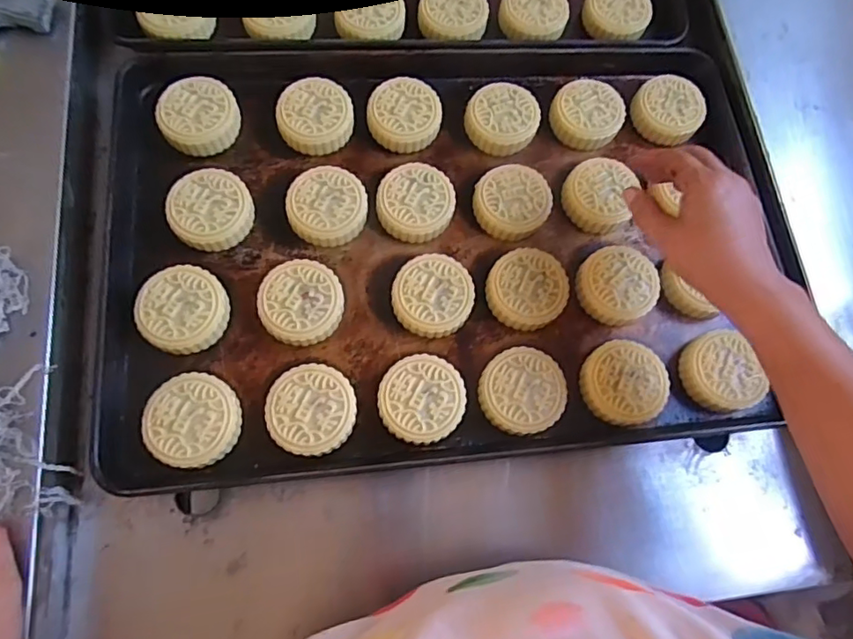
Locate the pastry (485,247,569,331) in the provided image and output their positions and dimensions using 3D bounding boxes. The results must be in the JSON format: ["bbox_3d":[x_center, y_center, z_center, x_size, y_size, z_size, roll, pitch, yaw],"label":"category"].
[{"bbox_3d":[0.090,-0.028,0.504,0.070,0.026,0.069,1,63,-2],"label":"pastry"}]

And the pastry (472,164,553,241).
[{"bbox_3d":[0.081,-0.111,0.532,0.069,0.030,0.066,1,63,-2],"label":"pastry"}]

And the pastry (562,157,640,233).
[{"bbox_3d":[0.168,-0.120,0.542,0.068,0.026,0.071,15,78,3],"label":"pastry"}]

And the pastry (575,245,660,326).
[{"bbox_3d":[0.174,-0.030,0.514,0.064,0.035,0.069,1,63,-2],"label":"pastry"}]

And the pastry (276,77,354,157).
[{"bbox_3d":[-0.106,-0.195,0.535,0.070,0.022,0.072,1,83,-5],"label":"pastry"}]

